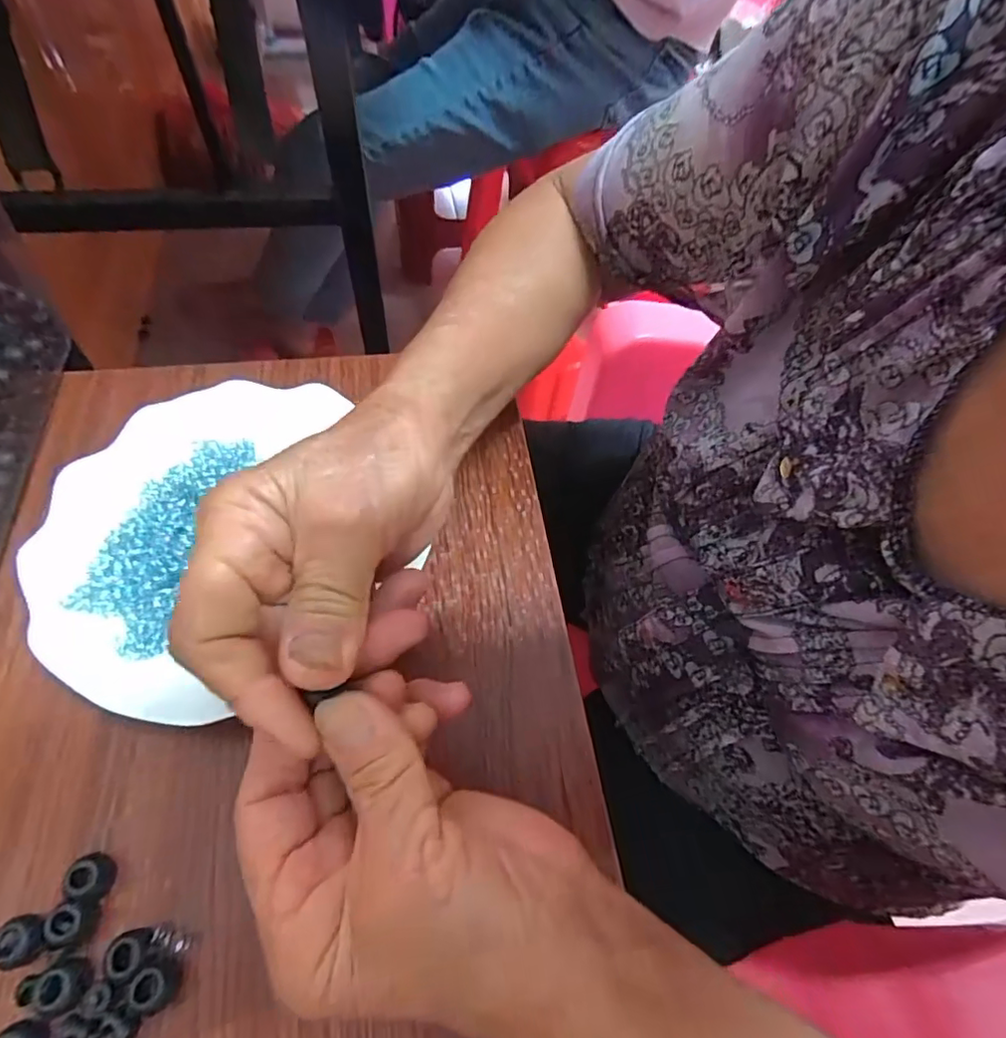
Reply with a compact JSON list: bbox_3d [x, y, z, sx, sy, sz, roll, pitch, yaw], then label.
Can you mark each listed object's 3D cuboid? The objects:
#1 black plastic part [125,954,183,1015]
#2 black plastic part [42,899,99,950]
[{"bbox_3d":[-0.123,0.163,0.195,0.013,0.012,0.015,-11,60,-11],"label":"black plastic part"},{"bbox_3d":[-0.159,0.149,0.205,0.013,0.012,0.014,2,58,-4],"label":"black plastic part"}]

